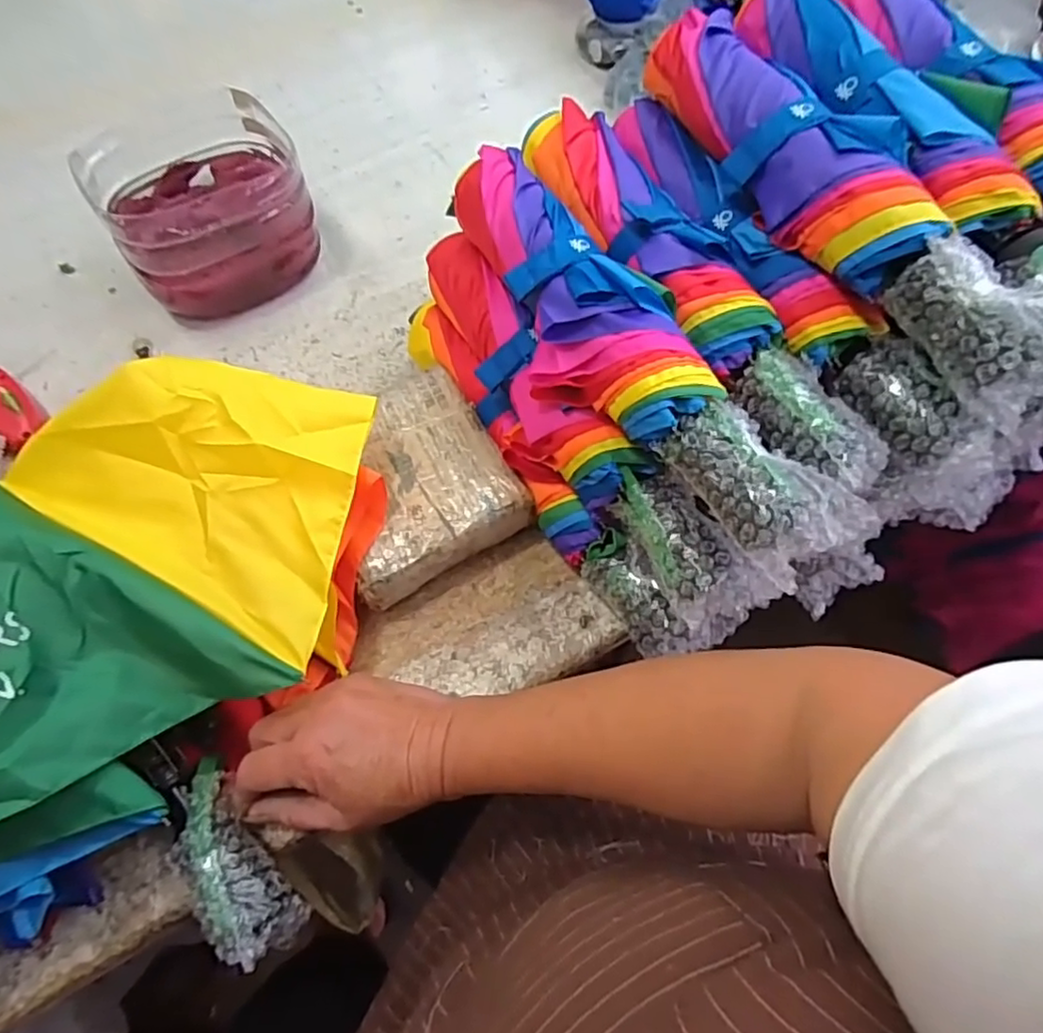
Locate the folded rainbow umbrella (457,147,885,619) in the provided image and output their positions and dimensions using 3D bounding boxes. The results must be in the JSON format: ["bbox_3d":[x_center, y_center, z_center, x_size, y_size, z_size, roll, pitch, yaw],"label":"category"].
[{"bbox_3d":[0.053,-0.091,0.348,0.077,0.042,0.328,-29,66,-10],"label":"folded rainbow umbrella"}]

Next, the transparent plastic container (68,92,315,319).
[{"bbox_3d":[-0.260,-0.258,0.541,0.150,0.097,0.155,-1,65,3],"label":"transparent plastic container"}]

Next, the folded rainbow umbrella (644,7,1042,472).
[{"bbox_3d":[0.174,-0.175,0.342,0.082,0.053,0.337,-30,67,-10],"label":"folded rainbow umbrella"}]

